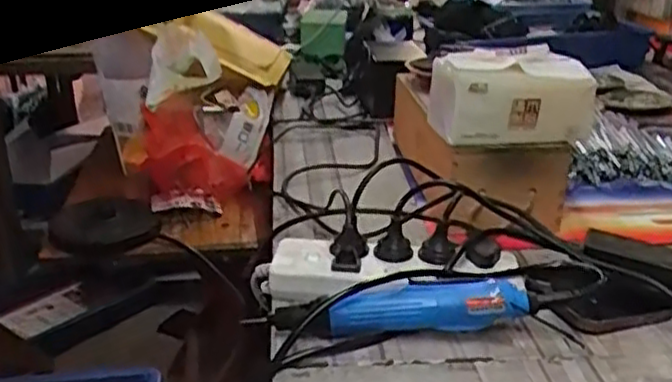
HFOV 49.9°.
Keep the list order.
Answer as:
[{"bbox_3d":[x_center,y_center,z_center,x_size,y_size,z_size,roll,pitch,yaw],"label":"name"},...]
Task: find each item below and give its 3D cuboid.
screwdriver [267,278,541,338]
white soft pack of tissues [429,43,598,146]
[{"bbox_3d":[0.059,0.103,0.602,0.215,0.051,0.053,-4,23,-10],"label":"screwdriver"},{"bbox_3d":[0.182,-0.100,0.754,0.153,0.085,0.081,-5,25,-7],"label":"white soft pack of tissues"}]

